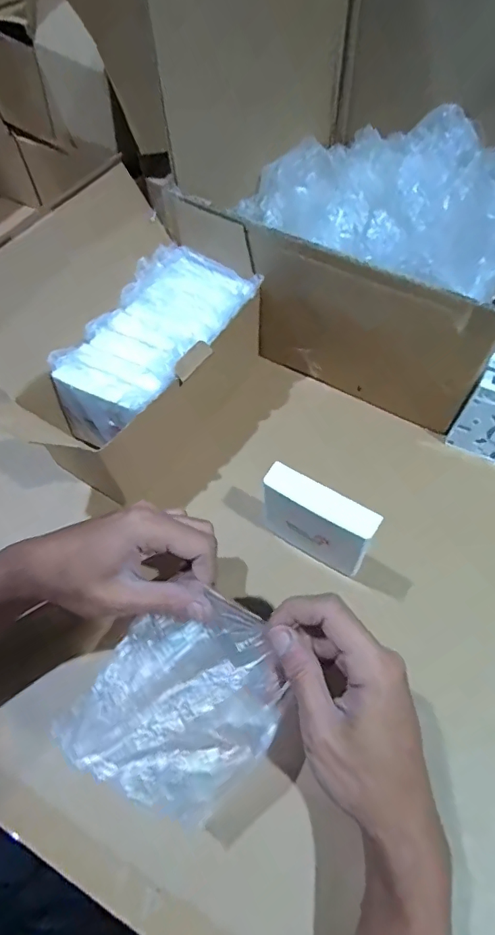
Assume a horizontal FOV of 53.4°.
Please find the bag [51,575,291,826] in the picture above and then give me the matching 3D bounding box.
[{"bbox_3d":[-0.037,0.138,0.296,0.104,0.032,0.114,27,61,16],"label":"bag"}]

